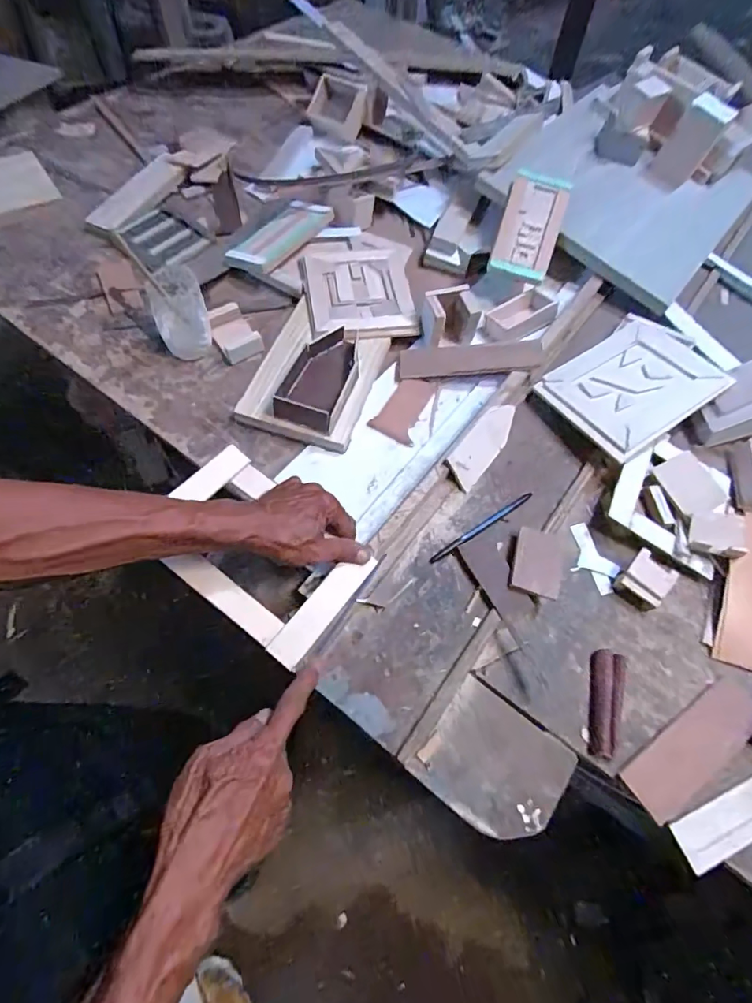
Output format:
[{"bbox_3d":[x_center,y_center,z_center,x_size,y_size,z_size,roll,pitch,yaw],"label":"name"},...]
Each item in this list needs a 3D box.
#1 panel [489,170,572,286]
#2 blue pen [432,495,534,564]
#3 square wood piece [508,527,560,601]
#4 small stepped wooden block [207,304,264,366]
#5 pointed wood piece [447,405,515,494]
[{"bbox_3d":[0.228,-0.407,0.711,0.083,0.024,0.175,15,83,7],"label":"panel"},{"bbox_3d":[0.123,0.030,0.556,0.150,0.014,0.010,-30,68,-18],"label":"blue pen"},{"bbox_3d":[0.176,0.067,0.525,0.053,0.005,0.080,22,56,2],"label":"square wood piece"},{"bbox_3d":[-0.198,-0.232,0.662,0.054,0.020,0.087,-30,68,-18],"label":"small stepped wooden block"},{"bbox_3d":[0.134,-0.073,0.584,0.130,0.006,0.049,-47,115,-25],"label":"pointed wood piece"}]

